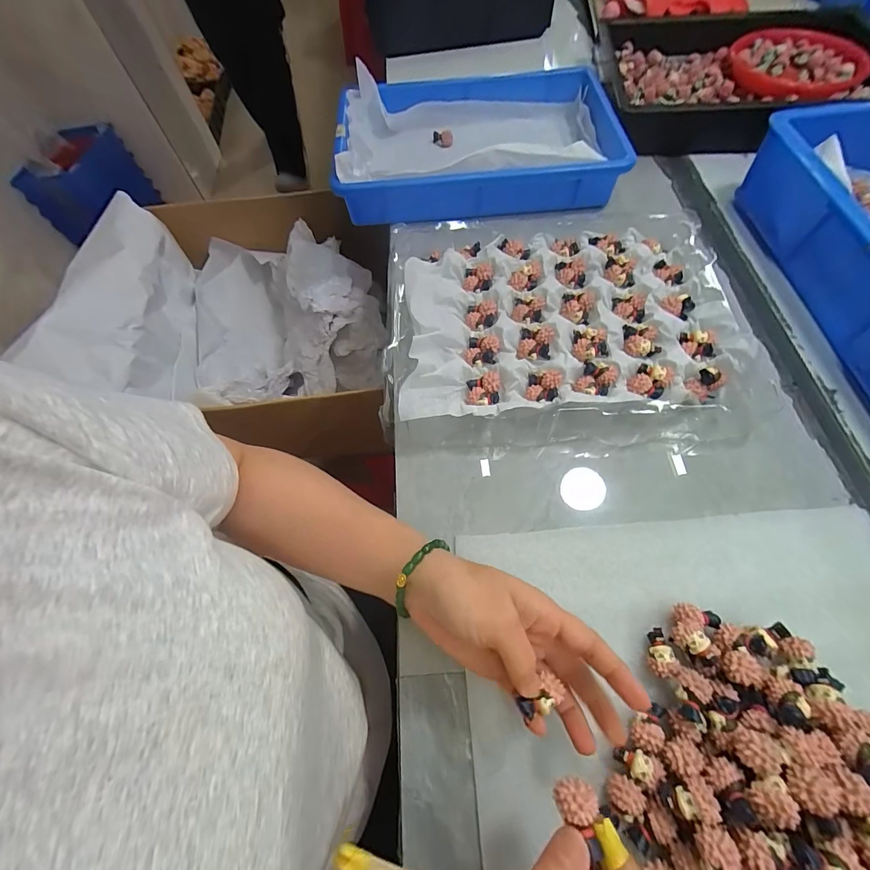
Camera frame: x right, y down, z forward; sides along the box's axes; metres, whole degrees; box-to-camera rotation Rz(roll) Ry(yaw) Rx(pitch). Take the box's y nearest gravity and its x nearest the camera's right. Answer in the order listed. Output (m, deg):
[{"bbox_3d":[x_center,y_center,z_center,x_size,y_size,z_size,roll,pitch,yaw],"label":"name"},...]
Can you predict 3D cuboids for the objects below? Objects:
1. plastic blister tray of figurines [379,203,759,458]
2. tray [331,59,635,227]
[{"bbox_3d":[0.126,-0.124,0.401,0.342,0.051,0.282,0,64,3],"label":"plastic blister tray of figurines"},{"bbox_3d":[0.051,-0.403,0.539,0.350,0.084,0.245,-5,64,1],"label":"tray"}]

